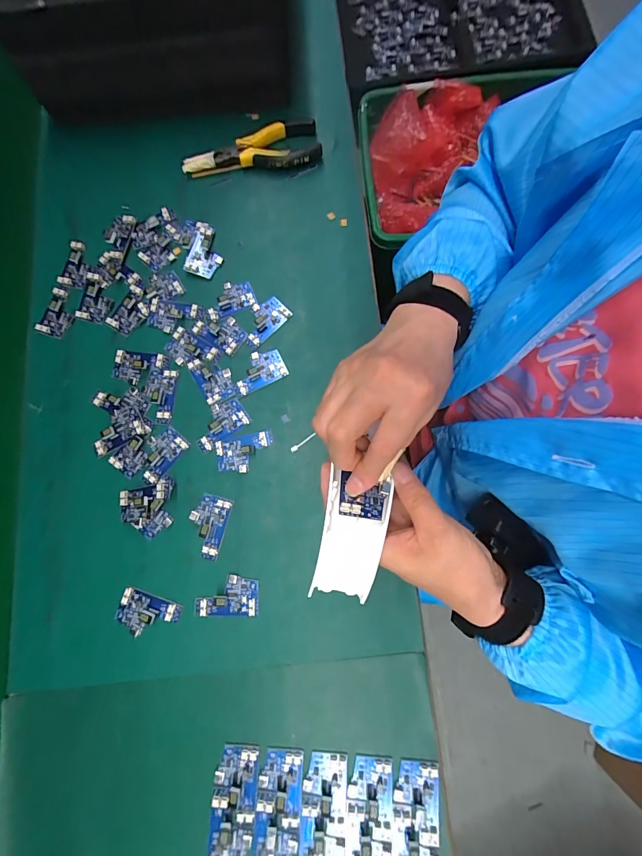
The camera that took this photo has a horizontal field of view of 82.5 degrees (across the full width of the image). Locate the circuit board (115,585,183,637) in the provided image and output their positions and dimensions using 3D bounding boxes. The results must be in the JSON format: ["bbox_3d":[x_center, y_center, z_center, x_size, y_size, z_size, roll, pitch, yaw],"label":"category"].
[{"bbox_3d":[-0.164,0.176,0.343,0.058,0.009,0.037,18,79,5],"label":"circuit board"}]

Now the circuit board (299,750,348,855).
[{"bbox_3d":[0.002,0.326,0.307,0.037,0.004,0.091,3,78,2],"label":"circuit board"}]

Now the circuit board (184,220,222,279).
[{"bbox_3d":[-0.131,-0.203,0.414,0.039,0.008,0.061,14,79,4],"label":"circuit board"}]

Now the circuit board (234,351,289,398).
[{"bbox_3d":[-0.068,-0.061,0.387,0.058,0.004,0.036,-25,79,-4],"label":"circuit board"}]

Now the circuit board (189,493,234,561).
[{"bbox_3d":[-0.112,0.094,0.355,0.037,0.010,0.058,15,79,4],"label":"circuit board"}]

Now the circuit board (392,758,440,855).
[{"bbox_3d":[0.078,0.329,0.303,0.037,0.006,0.091,3,78,2],"label":"circuit board"}]

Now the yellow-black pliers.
[{"bbox_3d":[-0.082,-0.331,0.433,0.159,0.021,0.056,-3,78,1],"label":"yellow-black pliers"}]

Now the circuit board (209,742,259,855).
[{"bbox_3d":[-0.074,0.322,0.311,0.036,0.004,0.089,2,78,2],"label":"circuit board"}]

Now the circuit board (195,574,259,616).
[{"bbox_3d":[-0.089,0.158,0.343,0.059,0.006,0.036,-1,78,1],"label":"circuit board"}]

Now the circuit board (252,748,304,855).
[{"bbox_3d":[-0.036,0.325,0.309,0.037,0.004,0.090,3,78,2],"label":"circuit board"}]

